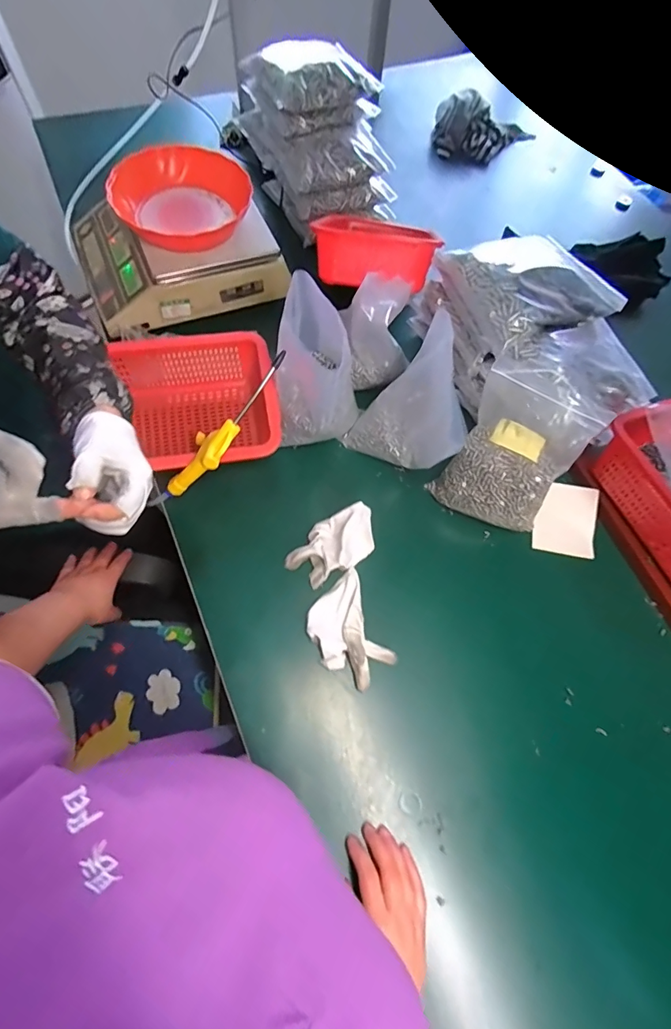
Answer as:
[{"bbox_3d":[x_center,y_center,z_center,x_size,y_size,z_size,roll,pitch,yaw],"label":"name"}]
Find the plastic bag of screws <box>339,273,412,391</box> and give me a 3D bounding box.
[{"bbox_3d":[0.067,-0.263,0.652,0.099,0.148,0.064,-15,69,-8],"label":"plastic bag of screws"}]

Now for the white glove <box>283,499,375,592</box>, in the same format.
[{"bbox_3d":[-0.001,0.040,0.604,0.133,0.033,0.073,-31,72,-14],"label":"white glove"}]

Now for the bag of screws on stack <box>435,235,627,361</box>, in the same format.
[{"bbox_3d":[0.267,-0.334,0.632,0.189,0.063,0.214,-25,71,-12],"label":"bag of screws on stack"}]

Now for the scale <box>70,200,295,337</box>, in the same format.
[{"bbox_3d":[-0.280,-0.467,0.765,0.313,0.094,0.254,-23,70,-12],"label":"scale"}]

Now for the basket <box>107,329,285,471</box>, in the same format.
[{"bbox_3d":[-0.193,-0.144,0.639,0.218,0.103,0.200,-11,68,-7],"label":"basket"}]

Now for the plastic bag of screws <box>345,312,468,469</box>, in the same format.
[{"bbox_3d":[0.115,-0.148,0.610,0.161,0.184,0.120,35,70,12],"label":"plastic bag of screws"}]

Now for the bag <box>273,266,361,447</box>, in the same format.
[{"bbox_3d":[-0.028,-0.207,0.618,0.119,0.090,0.223,-4,107,-4],"label":"bag"}]

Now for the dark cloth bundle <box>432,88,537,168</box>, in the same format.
[{"bbox_3d":[0.349,-0.897,1.039,0.233,0.113,0.094,1,67,-2],"label":"dark cloth bundle"}]

